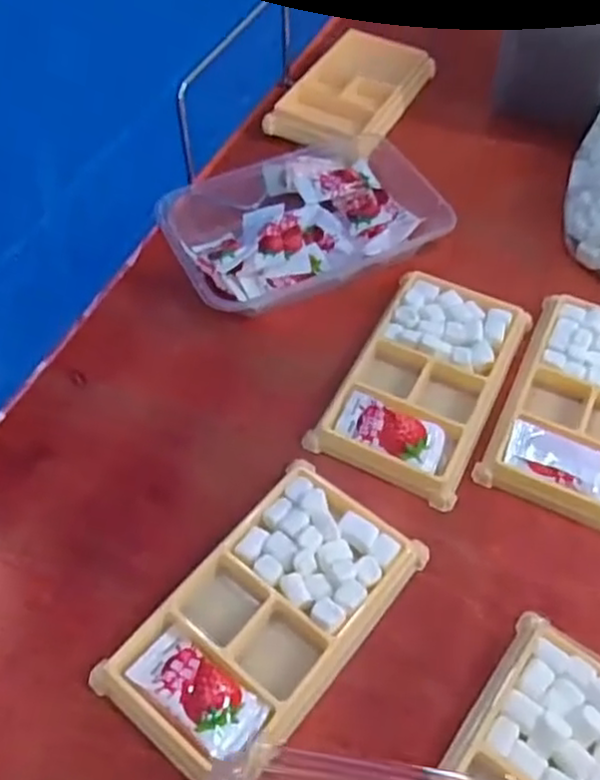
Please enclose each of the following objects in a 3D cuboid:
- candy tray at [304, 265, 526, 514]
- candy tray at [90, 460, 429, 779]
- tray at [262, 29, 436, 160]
[{"bbox_3d":[0.069,-0.009,0.386,0.077,0.011,0.132,23,59,17],"label":"candy tray"},{"bbox_3d":[-0.014,0.097,0.311,0.074,0.013,0.132,34,62,23],"label":"candy tray"},{"bbox_3d":[0.039,-0.222,0.527,0.081,0.016,0.131,21,58,16],"label":"tray"}]

